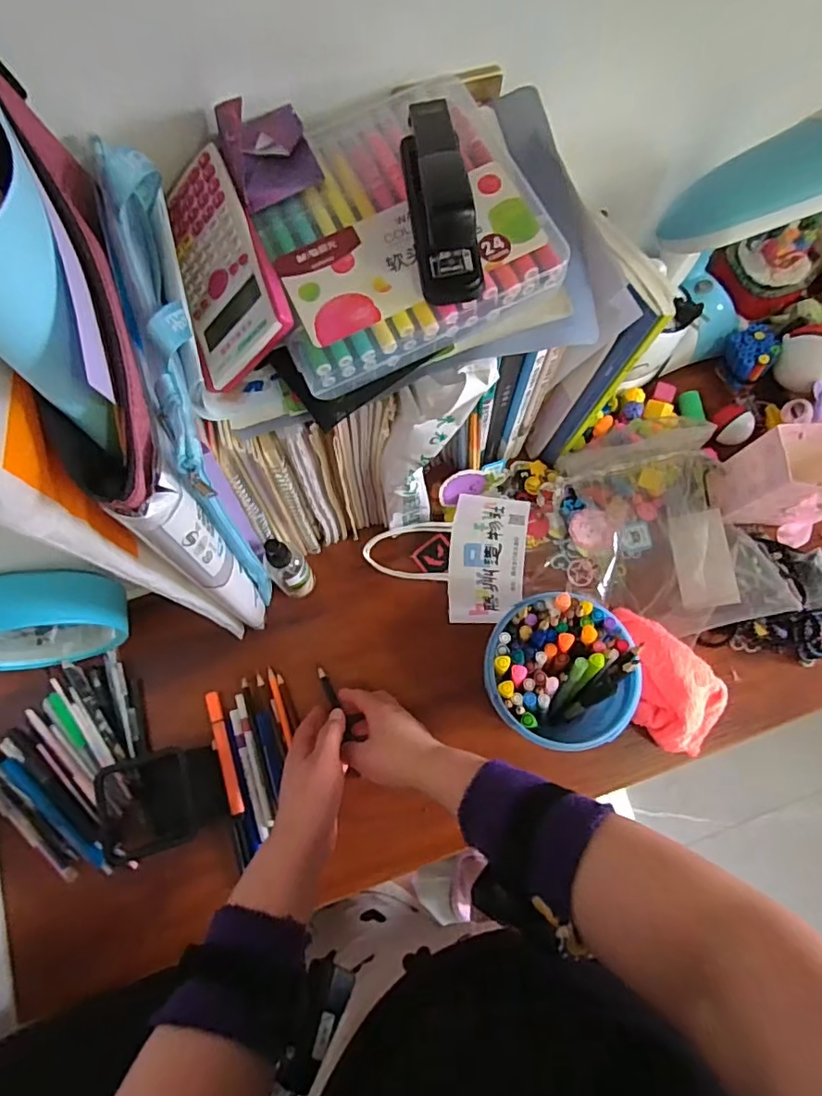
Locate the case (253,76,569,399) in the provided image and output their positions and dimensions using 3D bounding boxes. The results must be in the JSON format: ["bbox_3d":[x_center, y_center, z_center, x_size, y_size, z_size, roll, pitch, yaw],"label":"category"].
[{"bbox_3d":[-0.014,-0.223,0.380,0.193,0.041,0.188,-24,75,-6],"label":"case"}]

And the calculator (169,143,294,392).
[{"bbox_3d":[-0.130,-0.188,0.377,0.079,0.012,0.146,-27,78,30],"label":"calculator"}]

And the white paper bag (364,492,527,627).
[{"bbox_3d":[0.038,0.008,0.608,0.172,0.032,0.136,4,83,15],"label":"white paper bag"}]

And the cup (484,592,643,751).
[{"bbox_3d":[0.132,0.121,0.534,0.128,0.136,0.127,0,74,0],"label":"cup"}]

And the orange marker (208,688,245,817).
[{"bbox_3d":[-0.190,0.207,0.565,0.014,0.009,0.122,-18,75,-5],"label":"orange marker"}]

